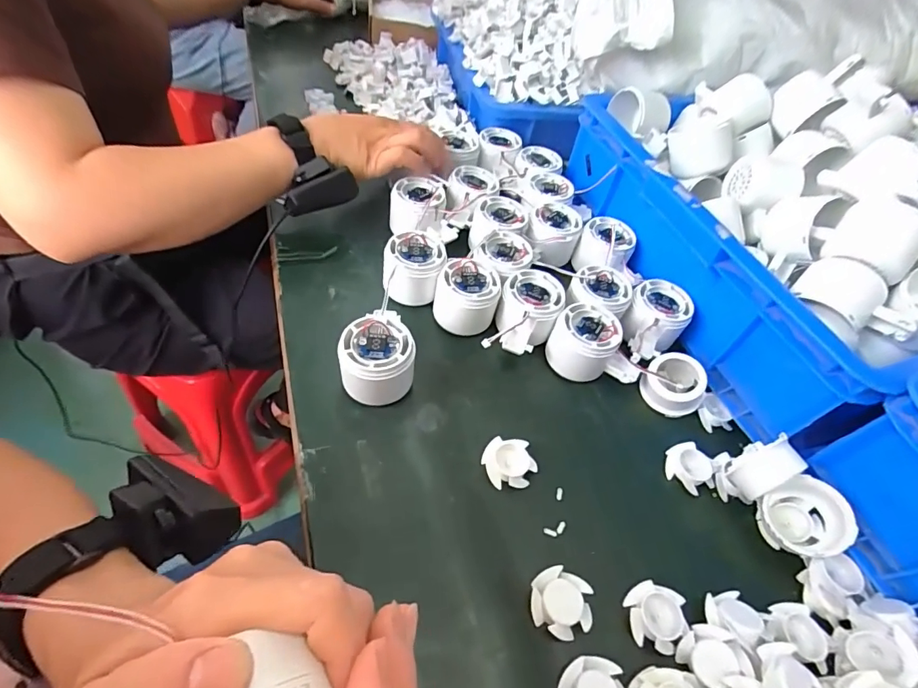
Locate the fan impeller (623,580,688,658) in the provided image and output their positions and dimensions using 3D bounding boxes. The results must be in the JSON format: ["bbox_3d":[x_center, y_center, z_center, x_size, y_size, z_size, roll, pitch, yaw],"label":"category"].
[{"bbox_3d":[0.133,0.182,0.316,0.038,0.013,0.040,5,51,-6],"label":"fan impeller"}]

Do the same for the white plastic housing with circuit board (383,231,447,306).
[{"bbox_3d":[-0.045,-0.074,0.459,0.059,0.046,0.060,1,50,-13],"label":"white plastic housing with circuit board"}]

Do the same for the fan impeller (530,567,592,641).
[{"bbox_3d":[0.067,0.170,0.312,0.038,0.007,0.040,9,50,-3],"label":"fan impeller"}]

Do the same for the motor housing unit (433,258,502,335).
[{"bbox_3d":[0.006,-0.043,0.449,0.059,0.047,0.060,13,49,-3],"label":"motor housing unit"}]

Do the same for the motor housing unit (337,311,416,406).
[{"bbox_3d":[-0.067,0.015,0.383,0.058,0.054,0.055,-2,51,-15],"label":"motor housing unit"}]

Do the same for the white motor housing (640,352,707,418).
[{"bbox_3d":[0.196,0.037,0.432,0.054,0.039,0.047,38,52,18],"label":"white motor housing"}]

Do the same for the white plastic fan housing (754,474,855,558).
[{"bbox_3d":[0.255,0.130,0.348,0.051,0.059,0.051,19,27,-39],"label":"white plastic fan housing"}]

